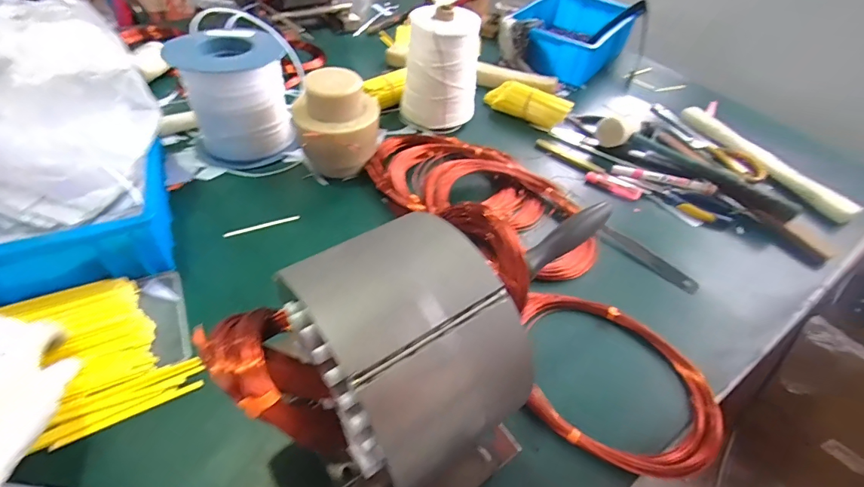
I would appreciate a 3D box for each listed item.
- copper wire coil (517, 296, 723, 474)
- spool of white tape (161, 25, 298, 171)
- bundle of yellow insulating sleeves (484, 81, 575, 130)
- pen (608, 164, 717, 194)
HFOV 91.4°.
[{"bbox_3d":[0.176,0.129,0.407,0.202,0.026,0.157,23,50,15],"label":"copper wire coil"},{"bbox_3d":[-0.272,-0.204,0.588,0.141,0.133,0.140,-17,52,-20],"label":"spool of white tape"},{"bbox_3d":[0.161,-0.244,0.725,0.152,0.052,0.030,34,53,23],"label":"bundle of yellow insulating sleeves"},{"bbox_3d":[0.343,-0.096,0.627,0.140,0.016,0.019,17,48,9],"label":"pen"}]

